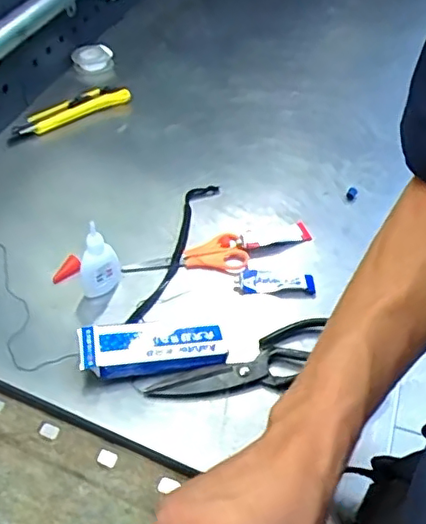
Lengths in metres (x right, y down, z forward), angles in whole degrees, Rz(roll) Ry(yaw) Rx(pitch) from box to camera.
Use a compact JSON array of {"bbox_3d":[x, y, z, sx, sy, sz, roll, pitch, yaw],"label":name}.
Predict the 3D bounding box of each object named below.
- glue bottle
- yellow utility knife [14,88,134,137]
[{"bbox_3d":[-0.110,-0.004,0.574,0.036,0.082,0.033,-7,46,-8],"label":"glue bottle"},{"bbox_3d":[-0.193,-0.206,0.823,0.177,0.026,0.040,-31,54,-27],"label":"yellow utility knife"}]

